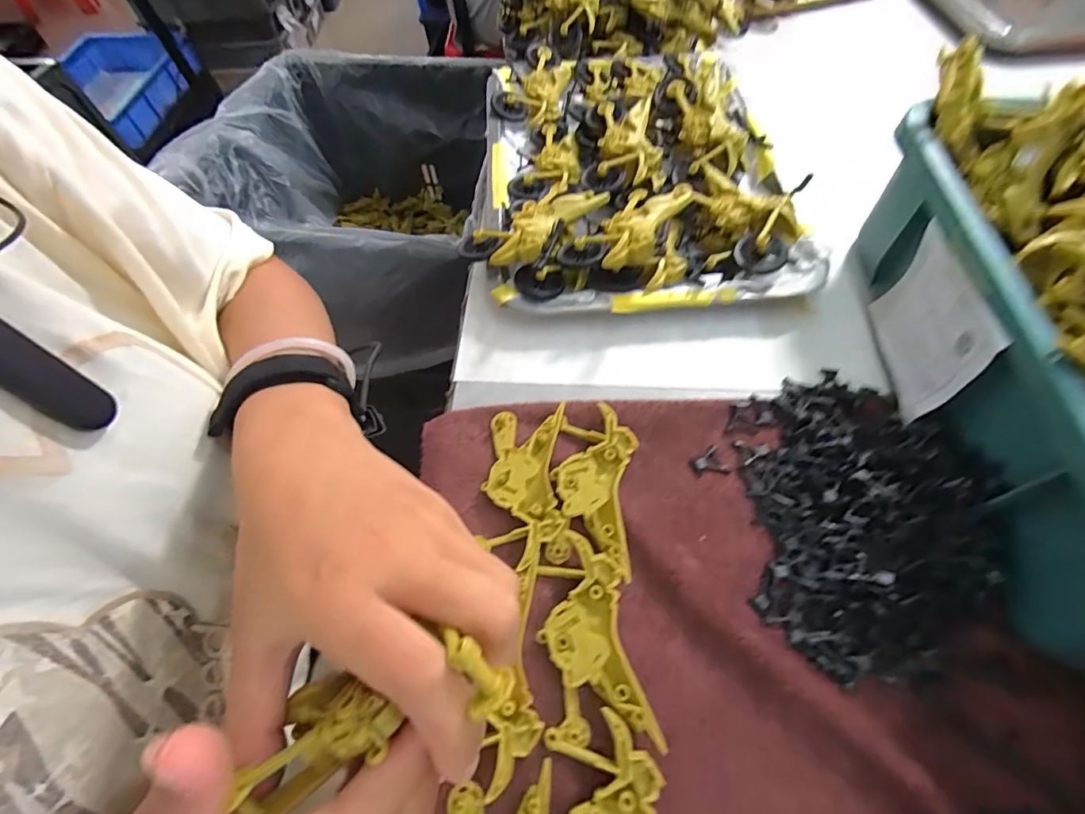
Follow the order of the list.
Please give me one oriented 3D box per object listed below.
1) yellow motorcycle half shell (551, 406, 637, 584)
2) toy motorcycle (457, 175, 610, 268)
[{"bbox_3d":[0.031,0.046,0.290,0.048,0.012,0.103,7,61,7],"label":"yellow motorcycle half shell"},{"bbox_3d":[-0.007,-0.143,0.370,0.070,0.031,0.104,30,66,18],"label":"toy motorcycle"}]

